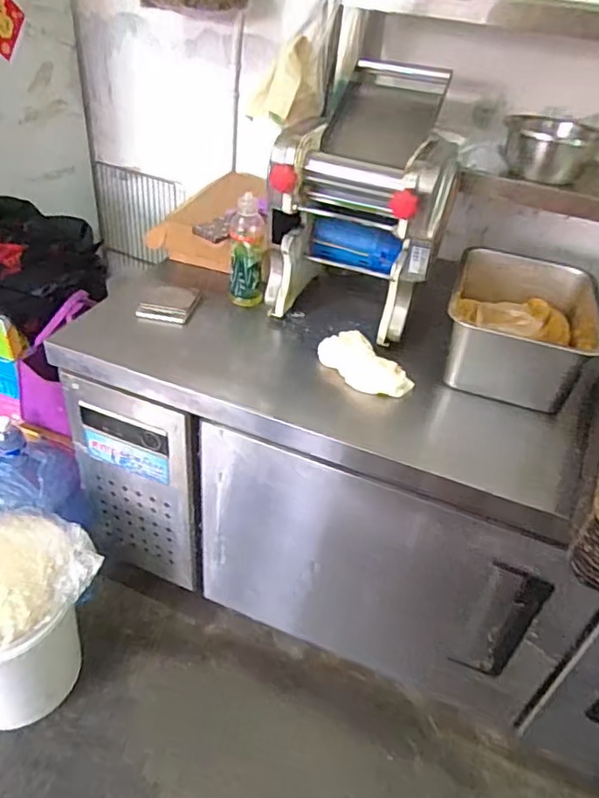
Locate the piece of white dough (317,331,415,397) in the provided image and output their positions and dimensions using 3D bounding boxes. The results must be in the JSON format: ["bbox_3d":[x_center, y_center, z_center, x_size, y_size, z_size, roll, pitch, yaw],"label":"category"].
[{"bbox_3d":[0.114,-0.065,1.044,0.074,0.054,0.185,-23,48,-33],"label":"piece of white dough"}]

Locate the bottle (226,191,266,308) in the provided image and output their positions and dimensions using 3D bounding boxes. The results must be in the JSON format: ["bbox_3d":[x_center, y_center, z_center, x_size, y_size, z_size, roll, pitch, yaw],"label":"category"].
[{"bbox_3d":[-0.107,-0.304,1.179,0.071,0.219,0.068,1,39,-8],"label":"bottle"}]

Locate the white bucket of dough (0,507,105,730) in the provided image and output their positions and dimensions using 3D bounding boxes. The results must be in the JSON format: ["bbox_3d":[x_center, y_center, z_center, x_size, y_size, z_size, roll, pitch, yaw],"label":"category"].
[{"bbox_3d":[-0.610,0.465,1.202,0.306,0.429,0.303,5,39,-4],"label":"white bucket of dough"}]

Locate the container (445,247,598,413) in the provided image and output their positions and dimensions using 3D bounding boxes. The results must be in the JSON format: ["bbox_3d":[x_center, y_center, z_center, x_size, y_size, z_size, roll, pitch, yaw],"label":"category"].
[{"bbox_3d":[0.406,-0.137,1.071,0.246,0.151,0.291,19,40,13],"label":"container"}]

